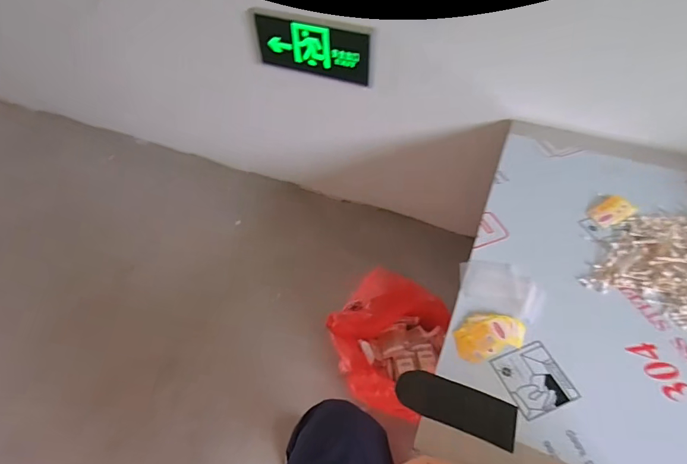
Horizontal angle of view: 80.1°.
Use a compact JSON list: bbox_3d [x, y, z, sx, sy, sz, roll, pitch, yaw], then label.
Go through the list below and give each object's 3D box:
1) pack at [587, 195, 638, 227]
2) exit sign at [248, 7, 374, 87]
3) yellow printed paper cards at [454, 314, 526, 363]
[{"bbox_3d":[0.513,-0.041,0.780,0.084,0.008,0.052,-23,53,-16],"label":"pack"},{"bbox_3d":[-0.083,-0.477,1.066,0.338,0.147,0.035,22,54,20],"label":"exit sign"},{"bbox_3d":[0.223,0.157,0.628,0.108,0.015,0.064,-16,51,-11],"label":"yellow printed paper cards"}]

